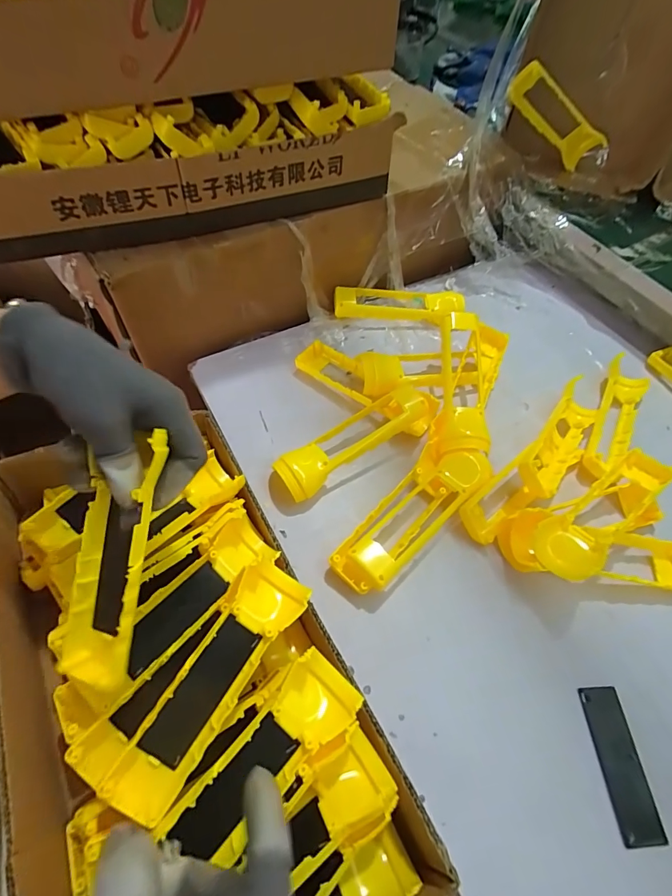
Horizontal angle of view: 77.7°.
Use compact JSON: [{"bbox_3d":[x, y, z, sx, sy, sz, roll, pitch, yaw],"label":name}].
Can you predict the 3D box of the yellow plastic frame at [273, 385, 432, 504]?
[{"bbox_3d":[0.020,-0.012,0.417,0.175,0.041,0.057,-32,65,-22],"label":"yellow plastic frame"}]

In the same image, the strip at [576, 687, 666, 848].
[{"bbox_3d":[0.206,0.226,0.301,0.033,0.004,0.091,0,58,-4],"label":"strip"}]

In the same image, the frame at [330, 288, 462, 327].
[{"bbox_3d":[0.080,-0.180,0.533,0.163,0.026,0.046,3,58,-2],"label":"frame"}]

